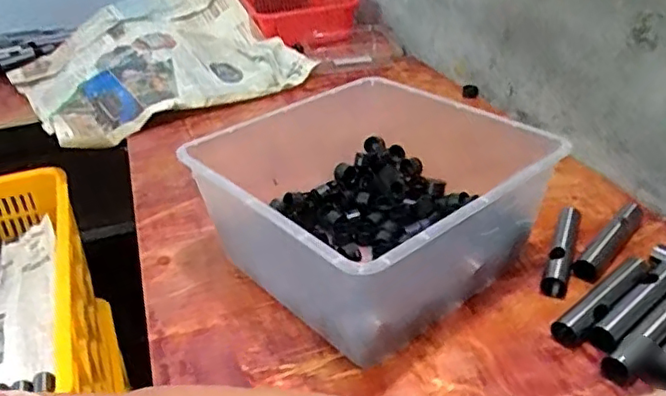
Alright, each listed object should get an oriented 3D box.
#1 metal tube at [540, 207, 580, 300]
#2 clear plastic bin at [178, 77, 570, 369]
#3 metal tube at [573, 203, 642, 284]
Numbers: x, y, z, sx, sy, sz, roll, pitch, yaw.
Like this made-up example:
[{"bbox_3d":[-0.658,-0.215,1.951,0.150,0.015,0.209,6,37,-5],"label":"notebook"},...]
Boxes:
[{"bbox_3d":[0.254,0.053,0.669,0.025,0.027,0.147,10,34,22],"label":"metal tube"},{"bbox_3d":[0.056,0.011,0.648,0.309,0.140,0.269,-28,39,-33],"label":"clear plastic bin"},{"bbox_3d":[0.316,0.046,0.677,0.023,0.028,0.152,25,42,38],"label":"metal tube"}]

